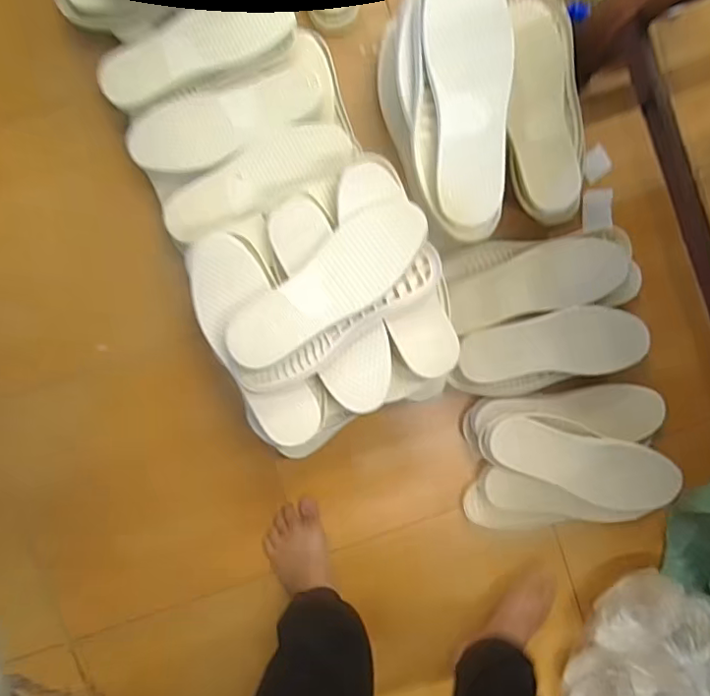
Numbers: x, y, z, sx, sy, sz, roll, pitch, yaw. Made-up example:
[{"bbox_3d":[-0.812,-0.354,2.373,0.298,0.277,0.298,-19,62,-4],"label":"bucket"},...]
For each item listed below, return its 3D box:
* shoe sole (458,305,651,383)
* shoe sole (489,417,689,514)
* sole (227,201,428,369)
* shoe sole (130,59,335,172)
[{"bbox_3d":[0.291,-0.006,0.842,0.269,0.019,0.098,-4,93,-2],"label":"shoe sole"},{"bbox_3d":[0.344,0.171,0.843,0.280,0.030,0.099,21,91,-3],"label":"shoe sole"},{"bbox_3d":[-0.030,-0.077,0.689,0.270,0.041,0.086,-38,93,0],"label":"sole"},{"bbox_3d":[-0.175,-0.340,0.824,0.306,0.050,0.118,-23,93,-1],"label":"shoe sole"}]

